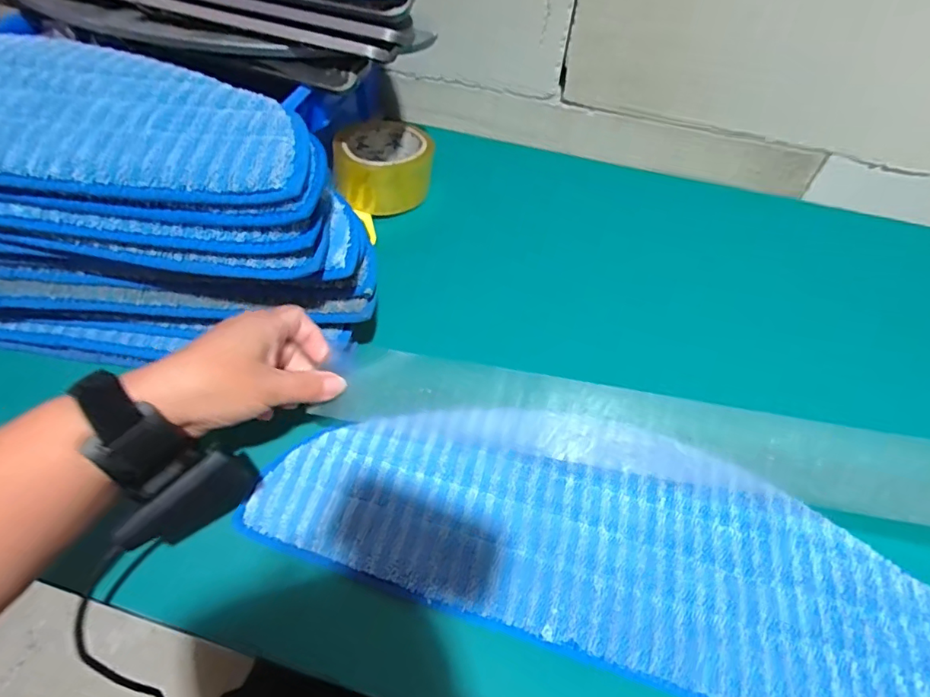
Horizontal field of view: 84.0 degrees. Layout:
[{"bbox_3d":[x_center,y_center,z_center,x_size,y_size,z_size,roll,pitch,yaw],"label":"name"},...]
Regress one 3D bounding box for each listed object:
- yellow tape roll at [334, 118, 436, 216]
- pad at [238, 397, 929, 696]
[{"bbox_3d":[-0.084,-0.198,0.560,0.099,0.059,0.092,2,52,-2],"label":"yellow tape roll"},{"bbox_3d":[0.110,0.131,0.351,0.479,0.019,0.158,16,53,9],"label":"pad"}]

